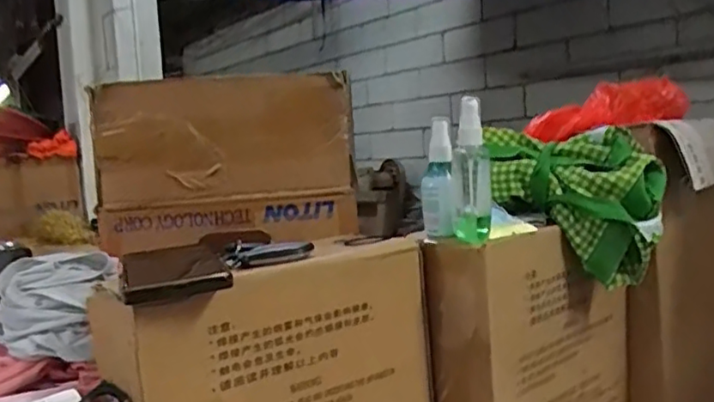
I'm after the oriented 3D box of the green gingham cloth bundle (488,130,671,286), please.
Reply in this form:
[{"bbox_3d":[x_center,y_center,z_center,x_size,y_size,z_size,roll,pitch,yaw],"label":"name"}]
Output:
[{"bbox_3d":[0.224,0.004,0.682,0.191,0.151,0.069,-1,5,26],"label":"green gingham cloth bundle"}]

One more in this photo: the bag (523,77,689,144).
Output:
[{"bbox_3d":[0.320,-0.117,0.814,0.197,0.068,0.051,-2,5,17],"label":"bag"}]

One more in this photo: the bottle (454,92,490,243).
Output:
[{"bbox_3d":[0.110,-0.030,0.606,0.033,0.134,0.034,-3,5,11],"label":"bottle"}]

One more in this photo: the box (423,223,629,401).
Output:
[{"bbox_3d":[0.201,0.156,0.706,0.279,0.244,0.088,-8,7,-44],"label":"box"}]

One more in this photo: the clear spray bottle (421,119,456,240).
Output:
[{"bbox_3d":[0.082,-0.025,0.631,0.033,0.120,0.029,-1,-16,15],"label":"clear spray bottle"}]

